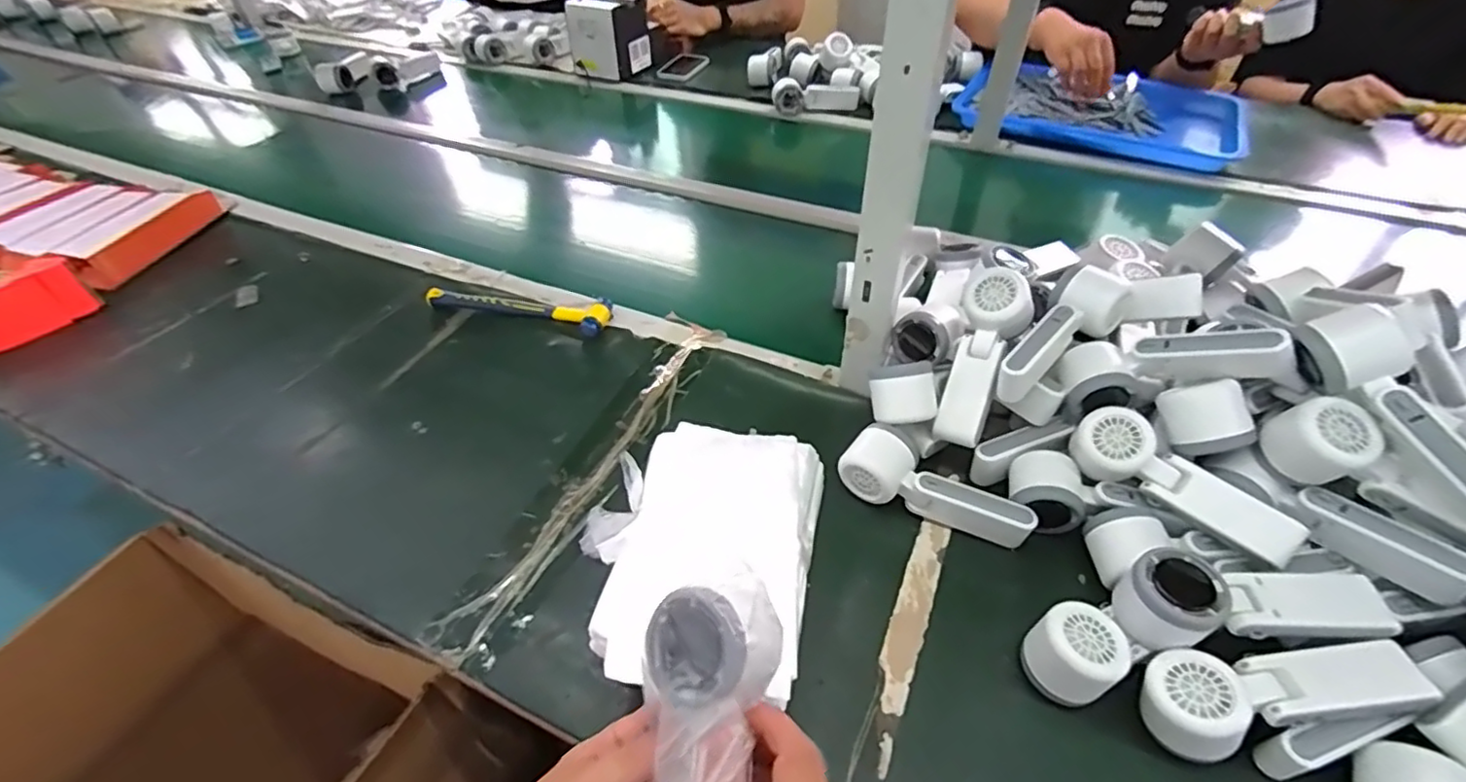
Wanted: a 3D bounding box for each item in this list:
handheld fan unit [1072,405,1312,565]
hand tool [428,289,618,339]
[{"bbox_3d":[0.368,0.079,0.512,0.166,0.059,0.046,34,56,29],"label":"handheld fan unit"},{"bbox_3d":[-0.273,-0.109,0.789,0.240,0.021,0.055,10,48,13],"label":"hand tool"}]

